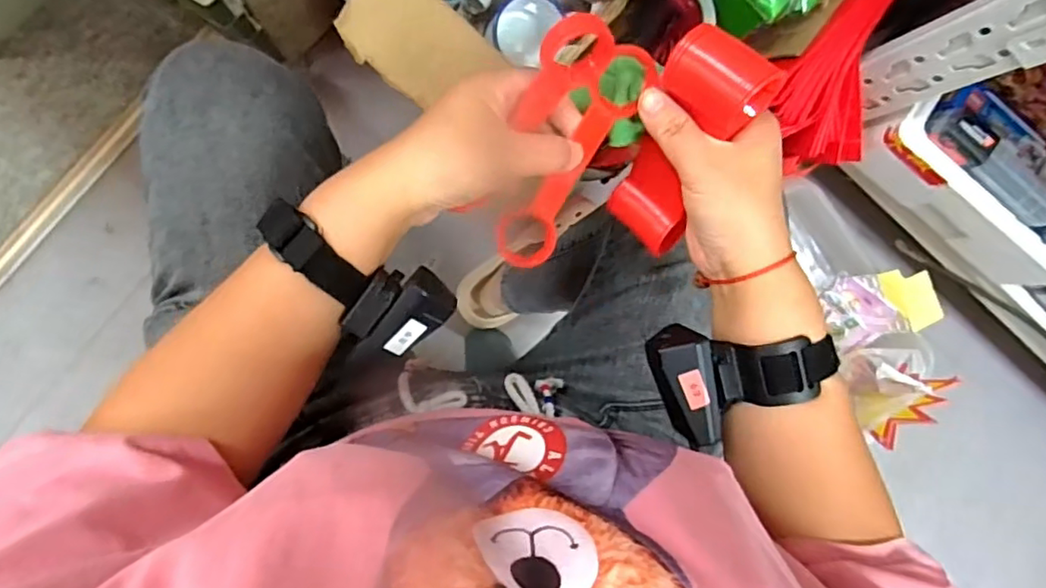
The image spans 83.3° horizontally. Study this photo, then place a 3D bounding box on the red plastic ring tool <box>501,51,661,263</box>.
[{"bbox_3d":[0.029,-0.078,0.352,0.036,0.015,0.144,29,111,-6],"label":"red plastic ring tool"}]

